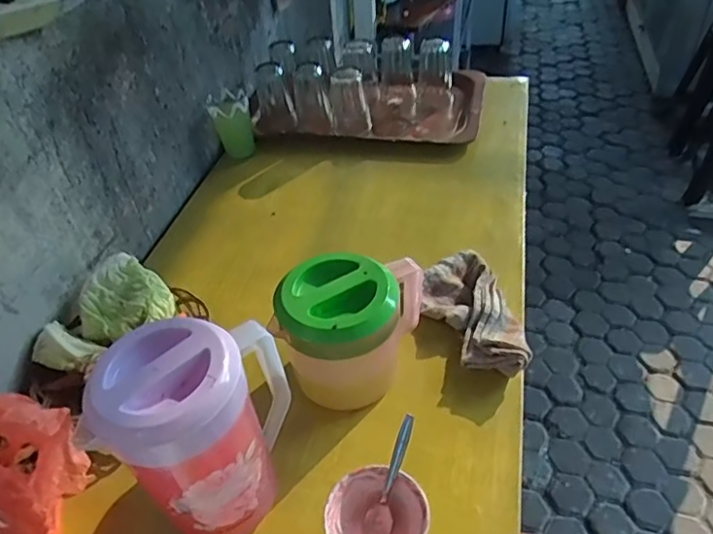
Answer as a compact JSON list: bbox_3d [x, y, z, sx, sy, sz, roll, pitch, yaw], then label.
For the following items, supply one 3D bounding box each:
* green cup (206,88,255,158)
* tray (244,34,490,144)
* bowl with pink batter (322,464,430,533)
[{"bbox_3d":[-0.240,-0.271,1.103,0.072,0.121,0.080,-16,44,-11],"label":"green cup"},{"bbox_3d":[0.029,-0.380,1.172,0.446,0.130,0.235,9,45,14],"label":"tray"},{"bbox_3d":[0.019,0.254,0.557,0.087,0.061,0.096,24,50,27],"label":"bowl with pink batter"}]

